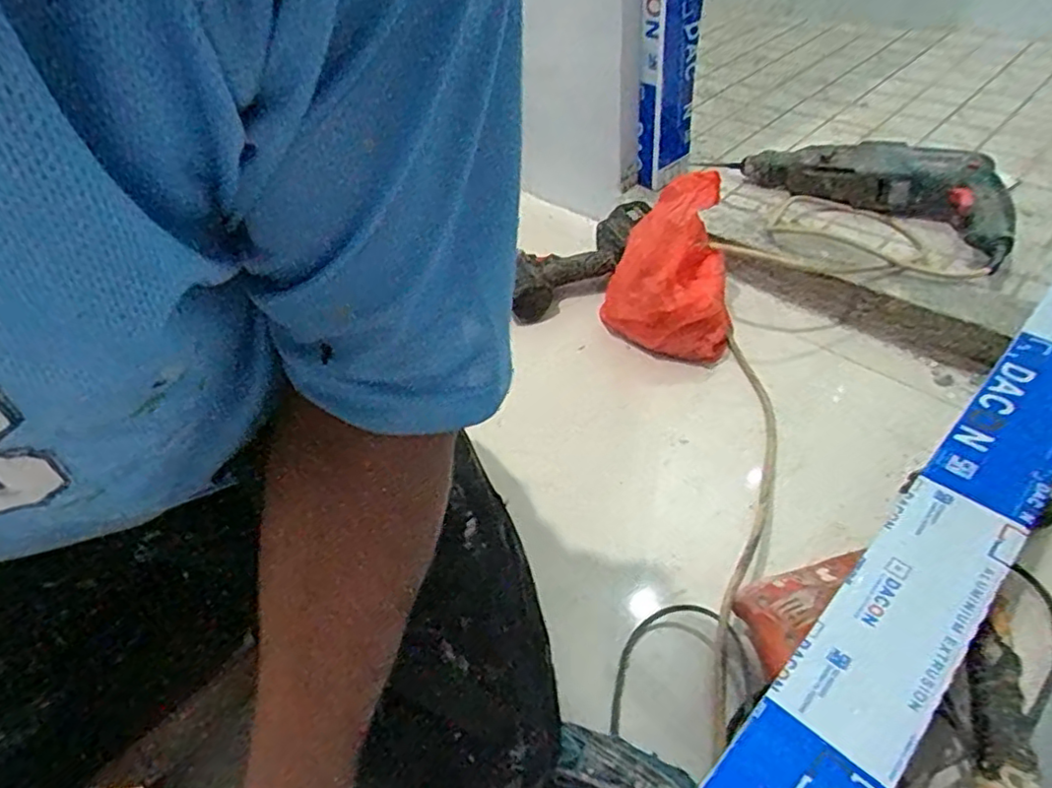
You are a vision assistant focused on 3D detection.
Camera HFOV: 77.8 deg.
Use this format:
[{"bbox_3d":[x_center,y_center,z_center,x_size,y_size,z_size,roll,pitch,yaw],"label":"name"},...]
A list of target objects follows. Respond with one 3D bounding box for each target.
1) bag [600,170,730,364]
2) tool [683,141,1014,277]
[{"bbox_3d":[0.174,-0.158,0.801,0.148,0.180,0.201,1,45,8],"label":"bag"},{"bbox_3d":[0.485,-0.321,0.949,0.130,0.121,0.484,-28,48,-20],"label":"tool"}]

